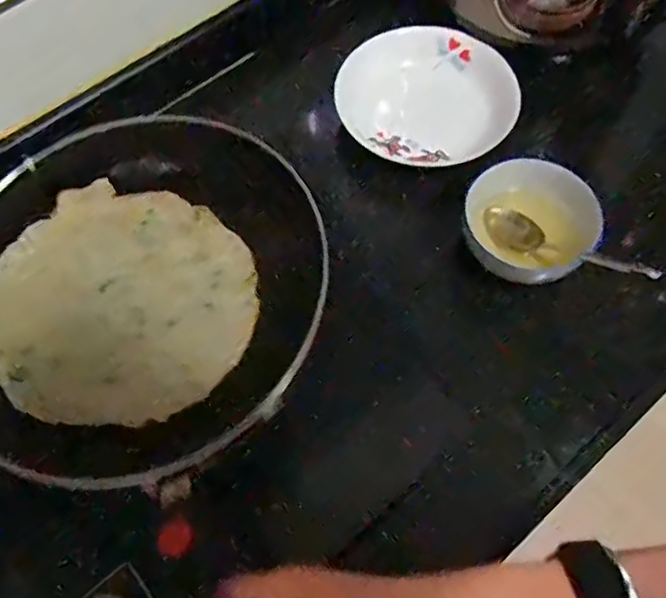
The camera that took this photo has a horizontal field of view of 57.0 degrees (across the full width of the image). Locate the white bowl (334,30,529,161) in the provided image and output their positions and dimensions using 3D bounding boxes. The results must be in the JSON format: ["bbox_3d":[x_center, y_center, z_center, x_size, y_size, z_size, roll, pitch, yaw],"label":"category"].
[{"bbox_3d":[0.099,-0.225,0.683,0.191,0.050,0.151,-19,67,-9],"label":"white bowl"}]

